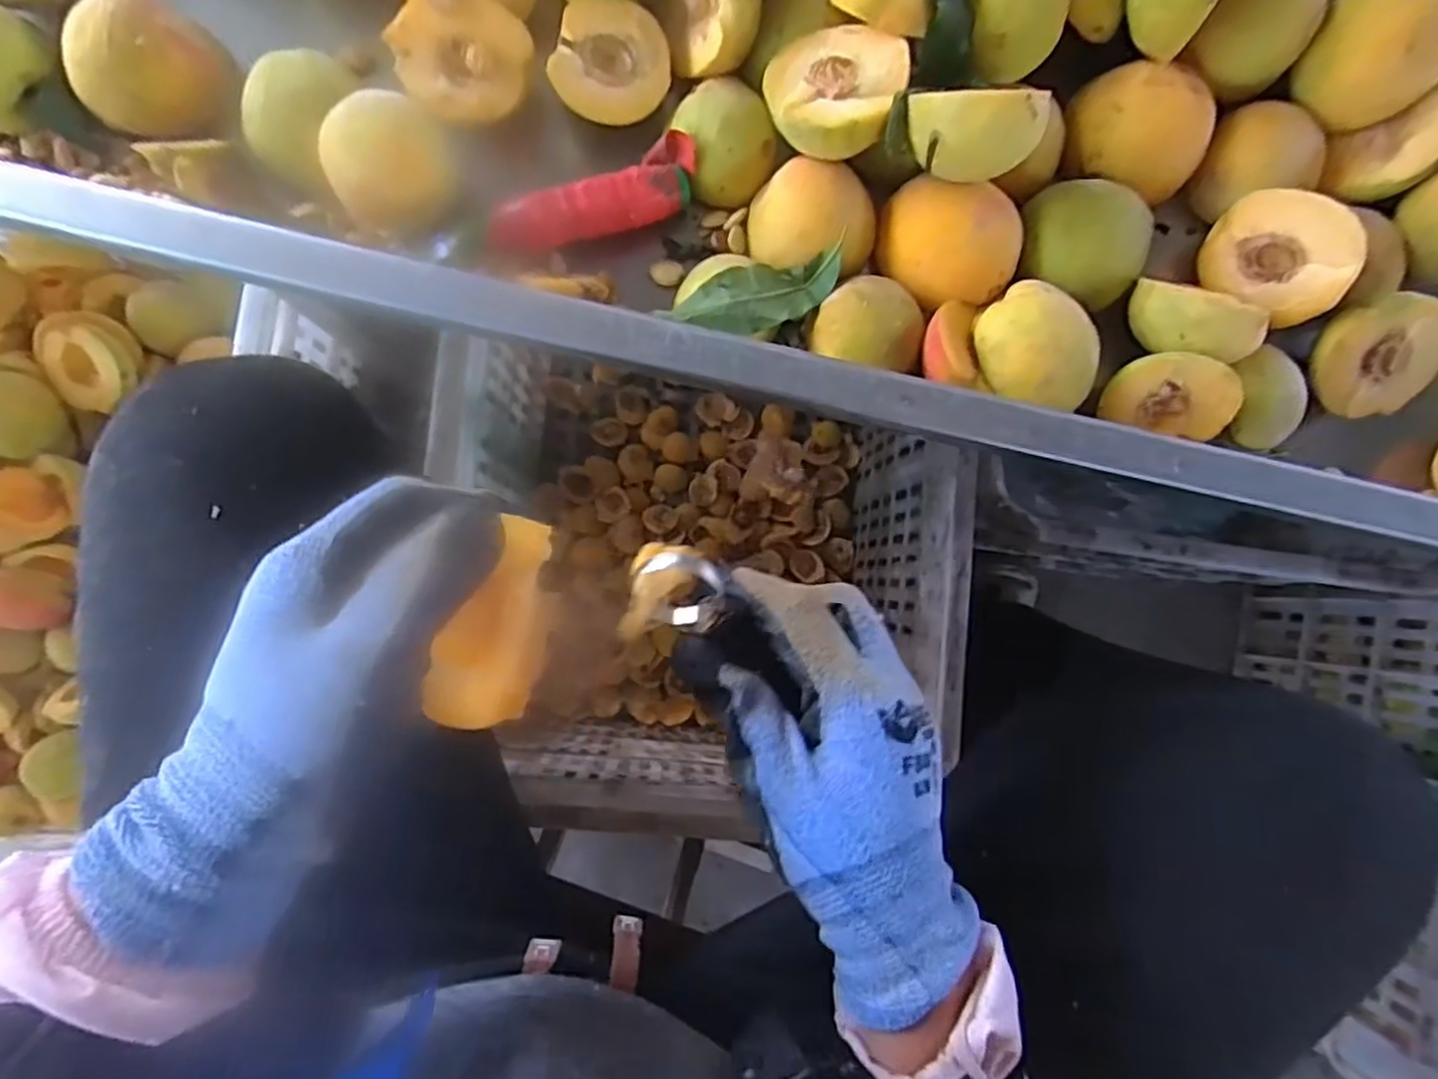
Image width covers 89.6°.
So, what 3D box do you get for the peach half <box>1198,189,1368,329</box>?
[{"bbox_3d":[0.276,-0.140,0.354,0.063,0.049,0.033,44,40,22],"label":"peach half"}]

